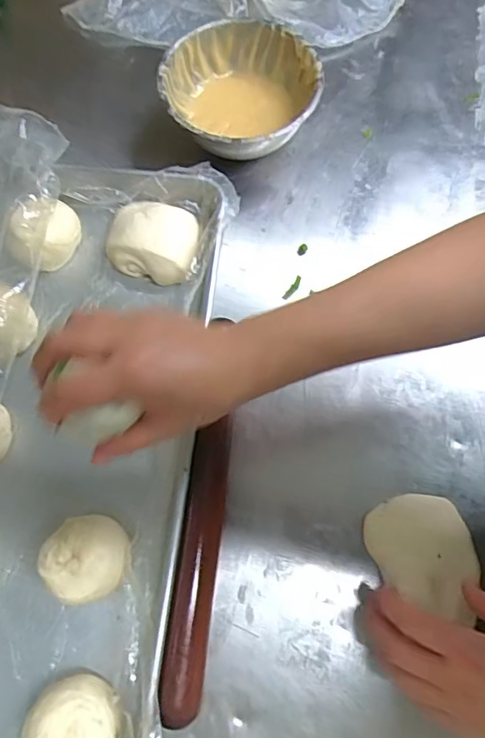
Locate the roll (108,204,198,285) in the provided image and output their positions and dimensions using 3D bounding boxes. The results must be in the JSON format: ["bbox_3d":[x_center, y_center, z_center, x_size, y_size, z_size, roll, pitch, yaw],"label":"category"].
[{"bbox_3d":[-0.092,-0.134,0.514,0.092,0.034,0.078,9,70,5],"label":"roll"}]

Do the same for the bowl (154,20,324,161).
[{"bbox_3d":[-0.002,-0.293,0.557,0.157,0.075,0.168,0,70,1],"label":"bowl"}]

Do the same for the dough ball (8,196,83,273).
[{"bbox_3d":[-0.193,-0.132,0.498,0.070,0.056,0.054,-37,73,-12],"label":"dough ball"}]

